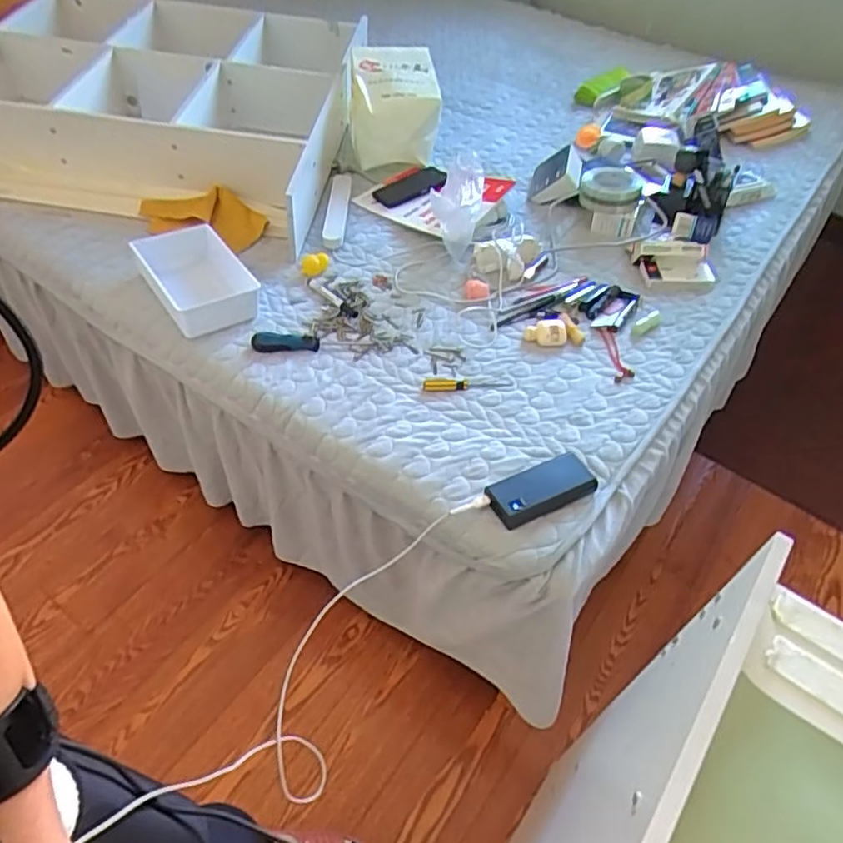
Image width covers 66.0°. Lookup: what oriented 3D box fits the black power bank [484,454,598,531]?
[{"bbox_3d":[0.160,0.092,0.875,0.144,0.027,0.067,-18,54,-18],"label":"black power bank"}]

